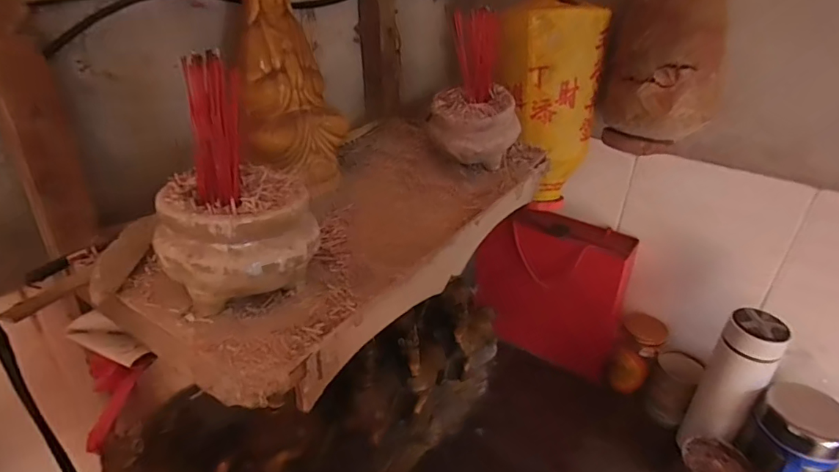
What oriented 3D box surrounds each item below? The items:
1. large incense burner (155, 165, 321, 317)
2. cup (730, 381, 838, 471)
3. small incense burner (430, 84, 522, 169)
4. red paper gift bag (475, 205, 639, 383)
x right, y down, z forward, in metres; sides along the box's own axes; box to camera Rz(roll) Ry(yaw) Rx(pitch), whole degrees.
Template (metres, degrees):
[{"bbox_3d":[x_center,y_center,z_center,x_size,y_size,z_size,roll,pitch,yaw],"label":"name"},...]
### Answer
[{"bbox_3d":[-0.110,0.001,0.306,0.087,0.065,0.069,-6,32,-13],"label":"large incense burner"},{"bbox_3d":[0.436,0.266,0.596,0.073,0.168,0.086,-17,36,-29],"label":"cup"},{"bbox_3d":[0.055,-0.108,0.497,0.073,0.068,0.070,2,31,-1],"label":"small incense burner"},{"bbox_3d":[0.202,0.084,0.779,0.222,0.212,0.091,18,34,25],"label":"red paper gift bag"}]

